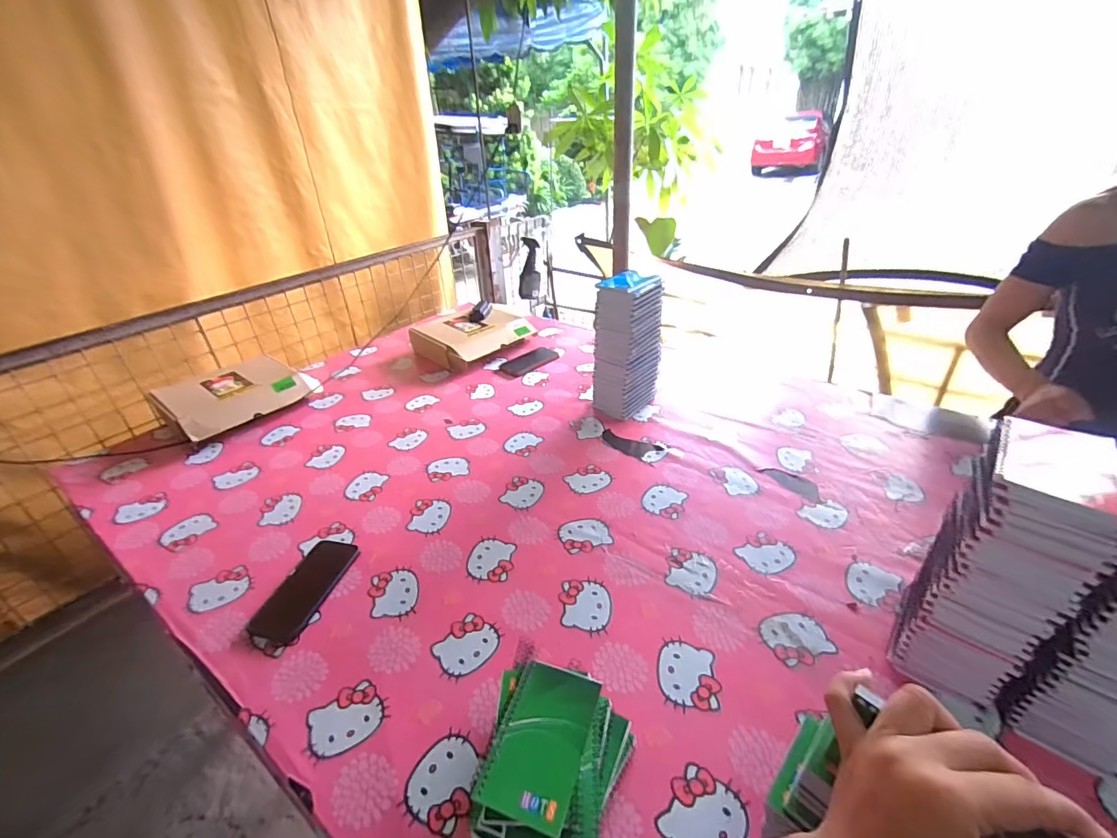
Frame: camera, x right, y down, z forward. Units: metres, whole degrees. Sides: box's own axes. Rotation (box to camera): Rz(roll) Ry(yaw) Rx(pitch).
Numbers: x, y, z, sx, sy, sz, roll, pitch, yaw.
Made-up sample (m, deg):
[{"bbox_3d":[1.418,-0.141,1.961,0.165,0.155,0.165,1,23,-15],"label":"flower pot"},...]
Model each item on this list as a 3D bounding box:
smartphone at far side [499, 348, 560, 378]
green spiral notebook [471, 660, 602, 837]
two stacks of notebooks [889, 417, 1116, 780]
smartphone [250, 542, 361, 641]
[{"bbox_3d":[-0.084,-0.158,1.331,0.174,0.010,0.092,-28,41,-34],"label":"smartphone at far side"},{"bbox_3d":[-0.017,0.299,0.450,0.083,0.009,0.128,9,35,18],"label":"green spiral notebook"},{"bbox_3d":[0.501,0.175,0.489,0.209,0.304,0.129,22,40,33],"label":"two stacks of notebooks"},{"bbox_3d":[-0.370,0.246,0.706,0.085,0.008,0.166,4,33,10],"label":"smartphone"}]

